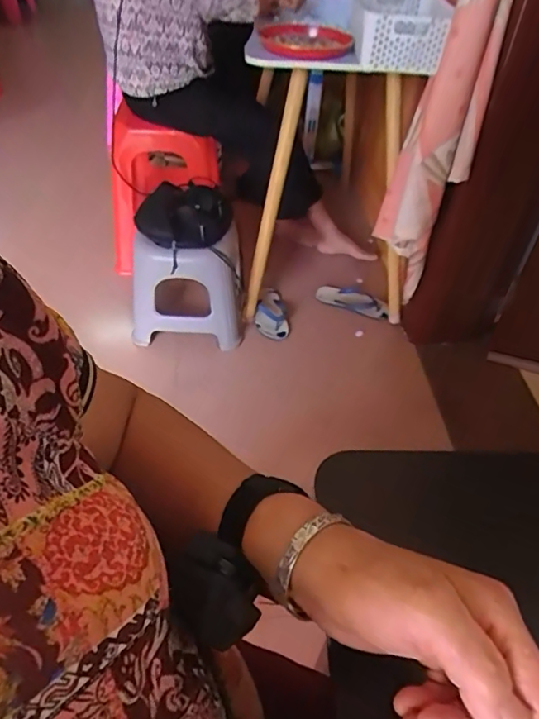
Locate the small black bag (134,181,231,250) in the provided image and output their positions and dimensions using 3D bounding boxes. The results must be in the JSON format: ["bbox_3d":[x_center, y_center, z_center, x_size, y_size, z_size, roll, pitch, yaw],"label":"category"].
[{"bbox_3d":[-0.225,-0.382,1.410,0.249,0.068,0.206,-2,46,-9],"label":"small black bag"}]

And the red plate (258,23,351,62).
[{"bbox_3d":[0.084,-0.772,1.290,0.221,0.030,0.267,8,45,1],"label":"red plate"}]

